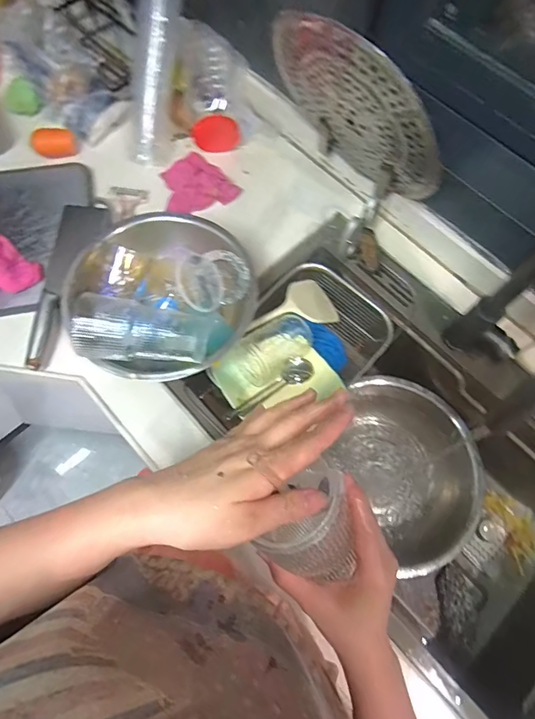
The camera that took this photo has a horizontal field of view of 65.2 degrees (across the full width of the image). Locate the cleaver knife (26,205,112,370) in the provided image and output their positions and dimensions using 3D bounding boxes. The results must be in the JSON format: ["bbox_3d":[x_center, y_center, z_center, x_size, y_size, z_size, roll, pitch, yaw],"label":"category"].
[{"bbox_3d":[-0.336,-0.136,0.697,0.073,0.019,0.315,5,69,1],"label":"cleaver knife"}]

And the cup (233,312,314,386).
[{"bbox_3d":[0.009,-0.020,0.710,0.130,0.059,0.073,-38,74,-14],"label":"cup"}]

